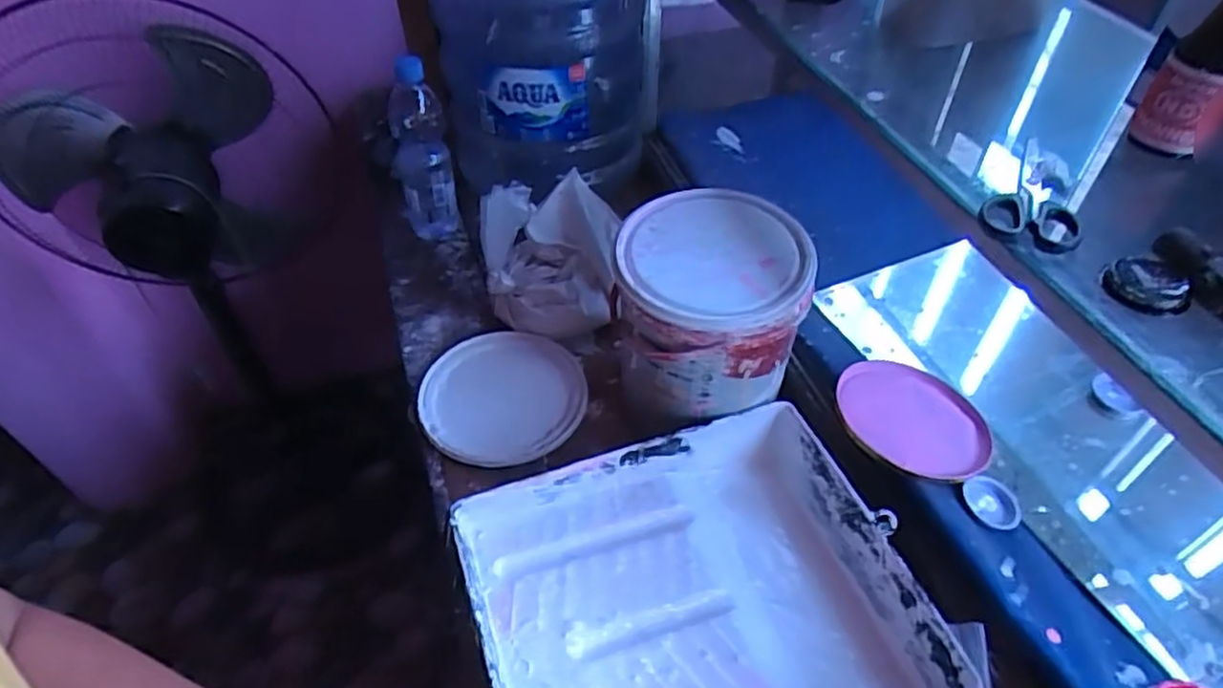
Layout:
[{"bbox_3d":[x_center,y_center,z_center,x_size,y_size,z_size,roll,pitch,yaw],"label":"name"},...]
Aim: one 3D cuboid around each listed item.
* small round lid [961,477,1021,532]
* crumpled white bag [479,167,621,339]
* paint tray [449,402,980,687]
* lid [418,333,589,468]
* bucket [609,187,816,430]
[{"bbox_3d":[0.343,0.142,0.638,0.057,0.007,0.048,0,57,-19],"label":"small round lid"},{"bbox_3d":[-0.069,-0.097,0.840,0.159,0.135,0.136,-6,46,-5],"label":"crumpled white bag"},{"bbox_3d":[0.067,0.214,0.587,0.335,0.069,0.285,-15,48,-14],"label":"paint tray"},{"bbox_3d":[-0.120,0.055,0.775,0.178,0.018,0.166,0,46,0],"label":"lid"},{"bbox_3d":[0.095,-0.030,0.693,0.172,0.165,0.162,3,46,4],"label":"bucket"}]

